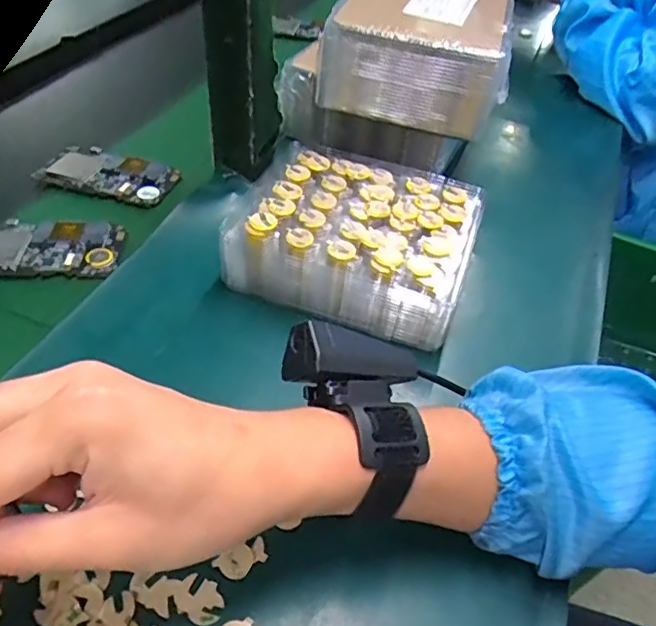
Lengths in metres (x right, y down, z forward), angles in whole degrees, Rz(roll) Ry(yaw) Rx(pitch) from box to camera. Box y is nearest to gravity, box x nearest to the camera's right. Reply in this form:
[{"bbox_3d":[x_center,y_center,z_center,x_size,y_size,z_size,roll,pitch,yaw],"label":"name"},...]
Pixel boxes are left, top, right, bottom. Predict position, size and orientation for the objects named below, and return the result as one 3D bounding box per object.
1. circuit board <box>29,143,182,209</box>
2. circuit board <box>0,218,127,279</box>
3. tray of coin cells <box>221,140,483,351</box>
[{"bbox_3d":[-0.207,-0.134,0.549,0.122,0.008,0.063,11,48,12],"label":"circuit board"},{"bbox_3d":[-0.231,-0.054,0.469,0.122,0.013,0.063,2,44,-5],"label":"circuit board"},{"bbox_3d":[0.015,-0.059,0.463,0.188,0.070,0.143,18,45,10],"label":"tray of coin cells"}]

